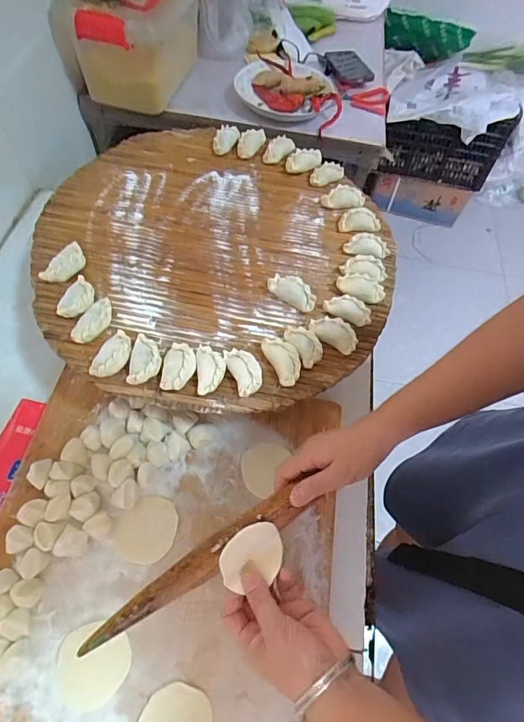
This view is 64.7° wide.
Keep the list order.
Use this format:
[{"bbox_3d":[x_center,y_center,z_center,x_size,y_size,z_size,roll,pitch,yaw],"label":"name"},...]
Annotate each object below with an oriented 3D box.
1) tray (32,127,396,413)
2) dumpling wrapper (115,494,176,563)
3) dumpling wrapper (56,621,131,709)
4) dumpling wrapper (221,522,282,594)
[{"bbox_3d":[-0.055,-0.153,0.537,0.455,0.033,0.465,-2,60,-3],"label":"tray"},{"bbox_3d":[-0.126,0.184,0.455,0.061,0.004,0.066,15,64,0],"label":"dumpling wrapper"},{"bbox_3d":[-0.161,0.287,0.394,0.068,0.004,0.064,2,61,-4],"label":"dumpling wrapper"},{"bbox_3d":[-0.008,0.174,0.370,0.059,0.012,0.050,-17,101,-20],"label":"dumpling wrapper"}]

